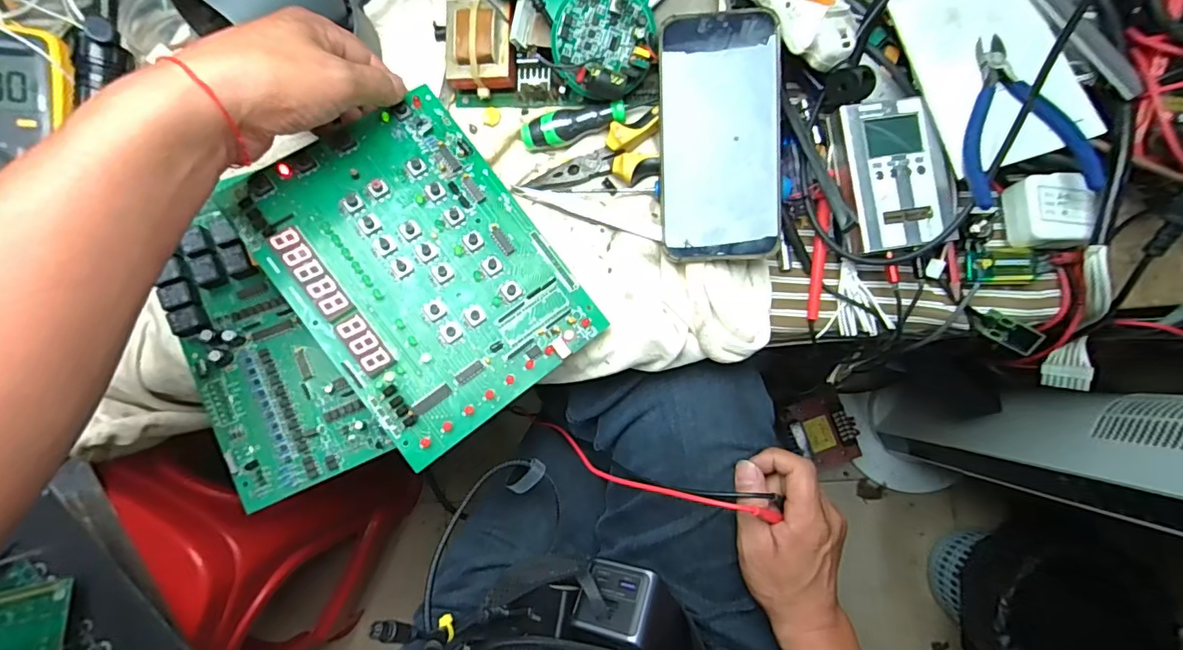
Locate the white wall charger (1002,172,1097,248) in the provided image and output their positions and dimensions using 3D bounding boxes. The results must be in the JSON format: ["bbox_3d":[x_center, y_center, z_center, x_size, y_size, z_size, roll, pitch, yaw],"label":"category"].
[{"bbox_3d":[0.320,-0.080,0.361,0.038,0.029,0.050,0,82,10],"label":"white wall charger"}]

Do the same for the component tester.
[{"bbox_3d":[0.210,-0.103,0.362,0.067,0.032,0.100,-8,85,1],"label":"component tester"}]

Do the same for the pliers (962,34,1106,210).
[{"bbox_3d":[0.278,-0.136,0.338,0.076,0.023,0.112,-9,85,1],"label":"pliers"}]

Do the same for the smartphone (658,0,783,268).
[{"bbox_3d":[0.086,-0.125,0.345,0.078,0.007,0.159,-1,92,9],"label":"smartphone"}]

